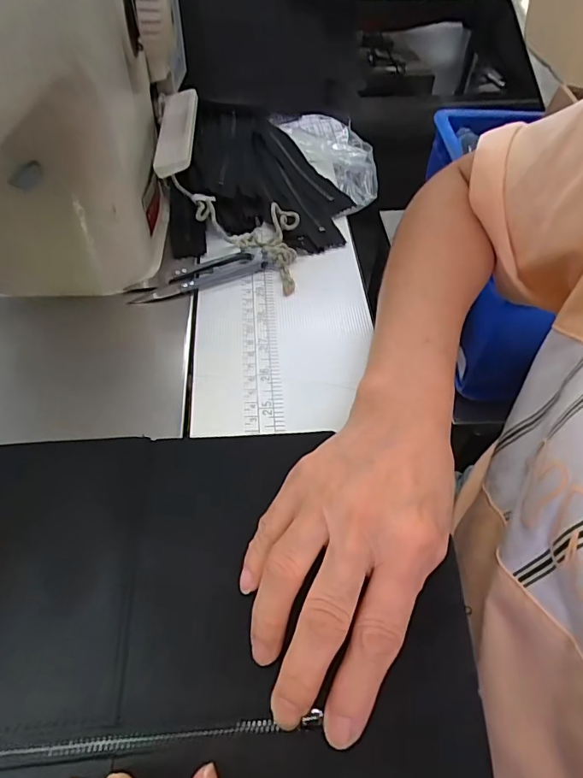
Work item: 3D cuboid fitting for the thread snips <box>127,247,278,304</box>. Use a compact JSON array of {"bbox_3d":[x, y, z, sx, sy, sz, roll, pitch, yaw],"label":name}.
[{"bbox_3d":[-0.062,-0.082,0.343,0.101,0.010,0.019,-20,56,-17],"label":"thread snips"}]

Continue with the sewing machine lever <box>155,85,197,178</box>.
[{"bbox_3d":[-0.081,-0.185,0.343,0.025,0.012,0.106,-2,52,-5],"label":"sewing machine lever"}]

